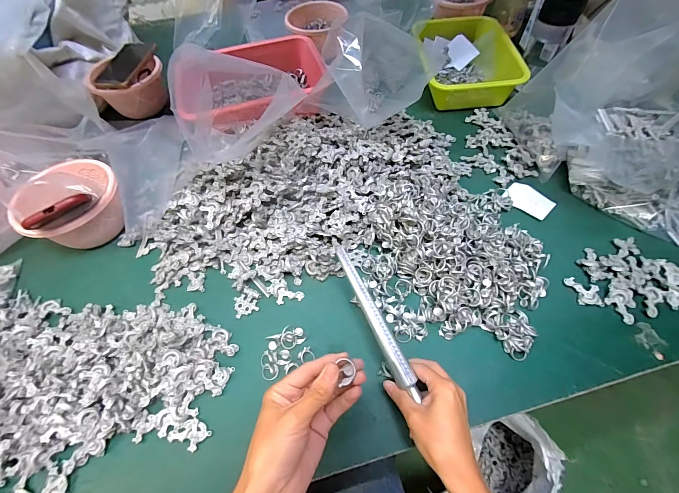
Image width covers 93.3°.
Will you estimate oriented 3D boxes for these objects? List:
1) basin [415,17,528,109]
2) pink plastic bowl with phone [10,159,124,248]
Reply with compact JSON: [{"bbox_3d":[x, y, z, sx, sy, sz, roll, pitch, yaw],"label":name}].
[{"bbox_3d":[0.270,-0.408,0.702,0.199,0.068,0.264,-4,58,1],"label":"basin"},{"bbox_3d":[-0.410,-0.064,0.497,0.136,0.114,0.140,-1,58,2],"label":"pink plastic bowl with phone"}]

